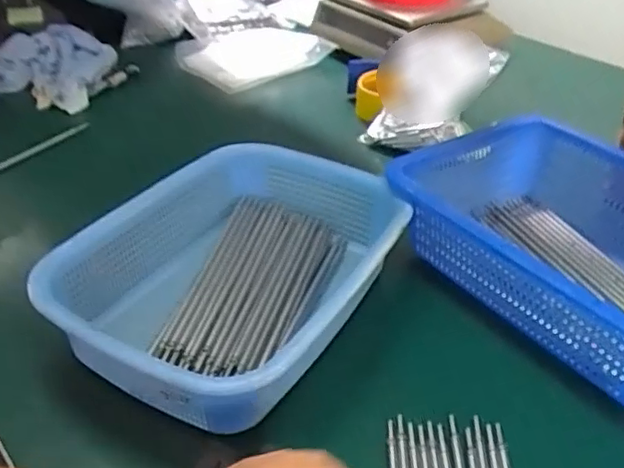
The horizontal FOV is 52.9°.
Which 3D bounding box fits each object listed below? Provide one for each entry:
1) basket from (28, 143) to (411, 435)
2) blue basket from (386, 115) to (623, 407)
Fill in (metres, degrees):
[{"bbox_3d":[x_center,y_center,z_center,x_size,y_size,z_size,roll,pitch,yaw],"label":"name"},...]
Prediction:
[{"bbox_3d":[-0.055,0.030,0.580,0.238,0.090,0.324,21,39,23],"label":"basket"},{"bbox_3d":[0.277,0.017,0.639,0.257,0.119,0.342,-25,42,-33],"label":"blue basket"}]

